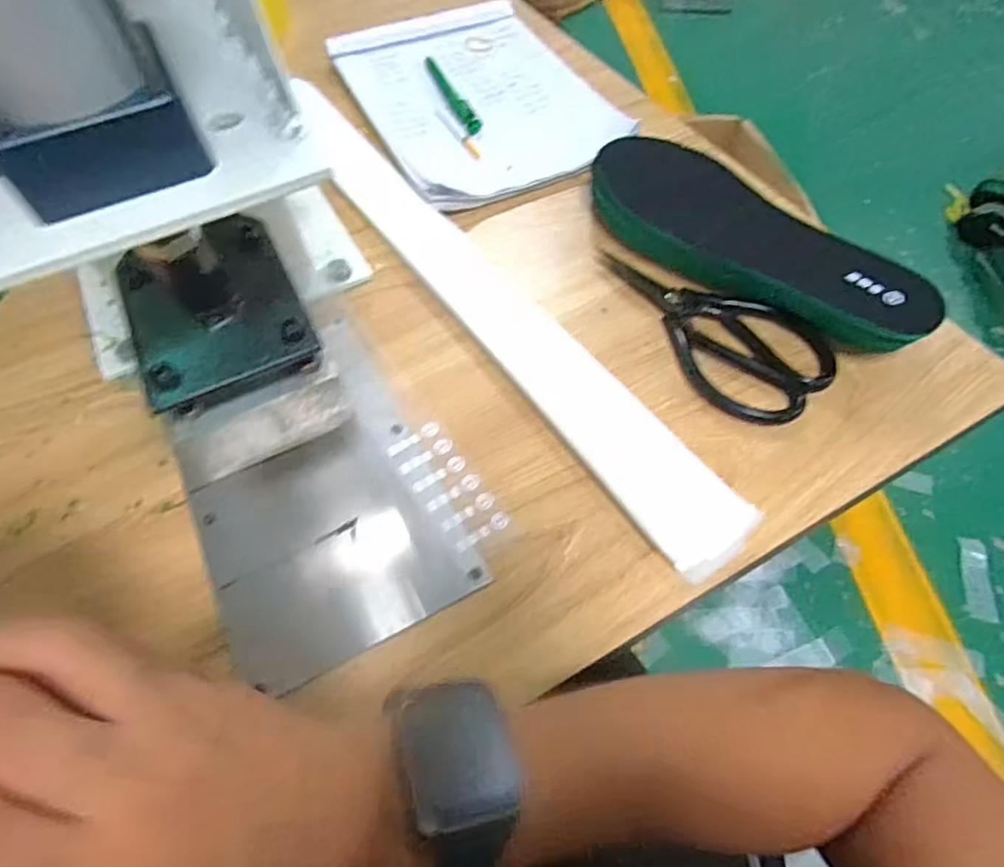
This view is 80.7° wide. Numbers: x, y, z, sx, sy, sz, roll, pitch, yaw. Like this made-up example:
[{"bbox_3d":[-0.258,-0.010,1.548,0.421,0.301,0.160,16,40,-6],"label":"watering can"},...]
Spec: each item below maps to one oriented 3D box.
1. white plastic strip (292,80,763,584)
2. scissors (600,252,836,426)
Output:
[{"bbox_3d":[-0.032,-0.123,0.450,0.056,0.014,0.545,-32,63,-15],"label":"white plastic strip"},{"bbox_3d":[0.149,-0.082,0.421,0.088,0.011,0.178,-31,63,-15],"label":"scissors"}]

